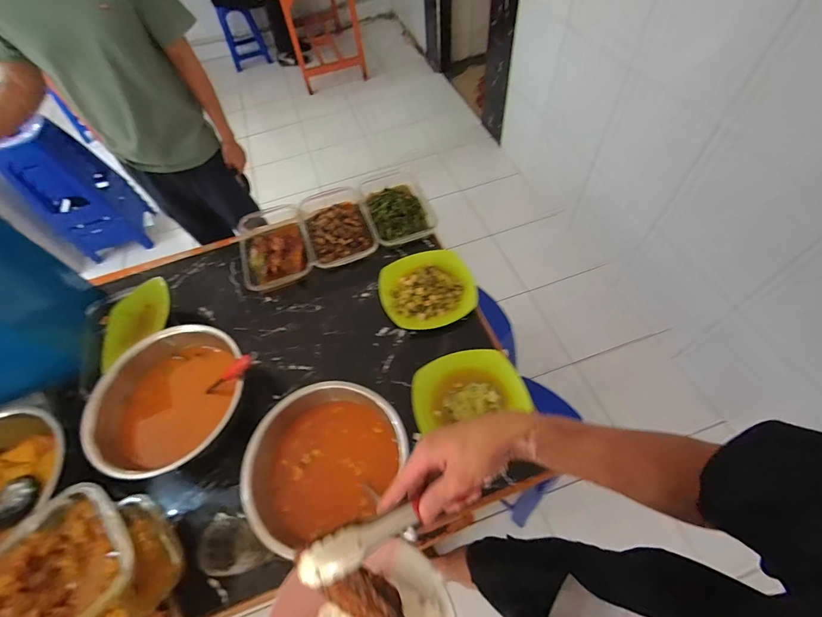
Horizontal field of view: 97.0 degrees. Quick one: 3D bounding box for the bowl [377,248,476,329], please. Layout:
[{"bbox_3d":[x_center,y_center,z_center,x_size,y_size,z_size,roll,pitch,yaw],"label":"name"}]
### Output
[{"bbox_3d":[0.038,-0.052,0.892,0.217,0.062,0.213,0,61,0],"label":"bowl"}]

